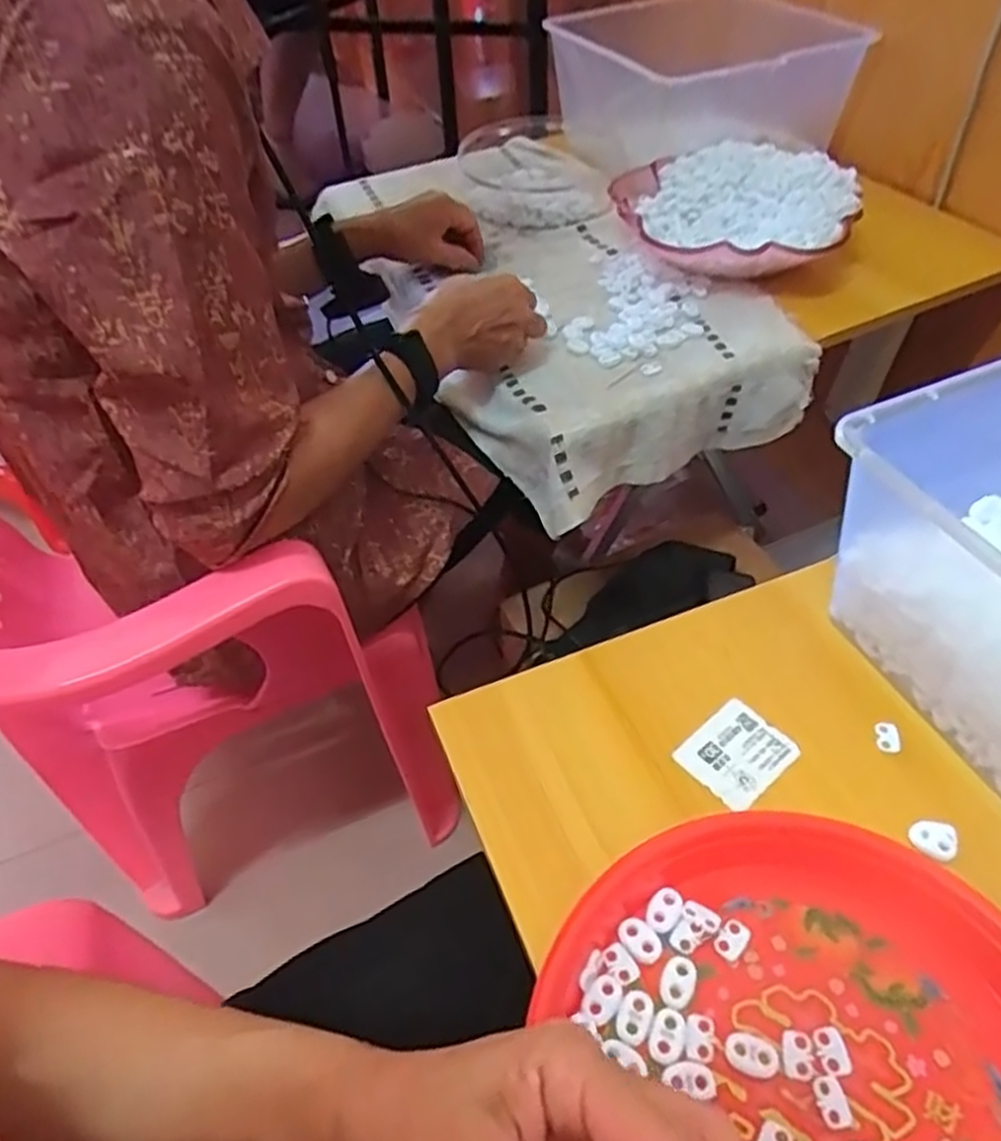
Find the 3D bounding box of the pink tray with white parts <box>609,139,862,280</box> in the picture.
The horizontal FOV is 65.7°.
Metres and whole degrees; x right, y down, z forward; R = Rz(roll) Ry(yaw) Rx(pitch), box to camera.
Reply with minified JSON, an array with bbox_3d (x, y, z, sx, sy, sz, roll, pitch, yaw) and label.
[{"bbox_3d":[0.238,-0.370,0.811,0.243,0.081,0.189,9,49,12],"label":"pink tray with white parts"}]

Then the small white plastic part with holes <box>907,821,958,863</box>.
[{"bbox_3d":[0.229,0.142,0.409,0.022,0.008,0.019,12,50,15],"label":"small white plastic part with holes"}]

